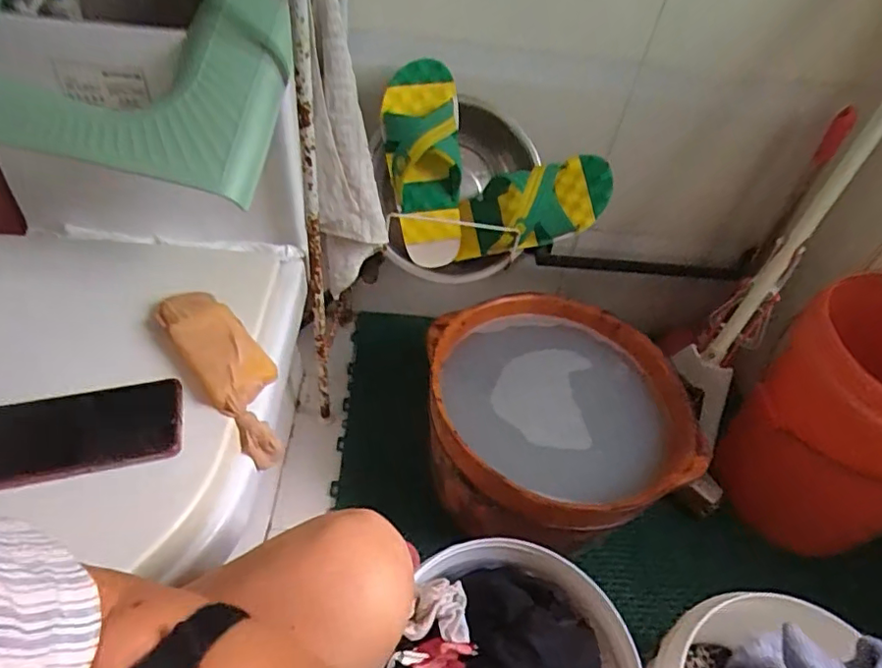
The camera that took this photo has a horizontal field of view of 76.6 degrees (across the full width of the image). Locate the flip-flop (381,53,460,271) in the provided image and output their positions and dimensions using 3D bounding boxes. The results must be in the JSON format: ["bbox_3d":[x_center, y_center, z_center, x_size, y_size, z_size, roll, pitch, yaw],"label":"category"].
[{"bbox_3d":[-0.015,-0.226,0.776,0.108,0.272,0.079,-12,25,-17],"label":"flip-flop"}]

